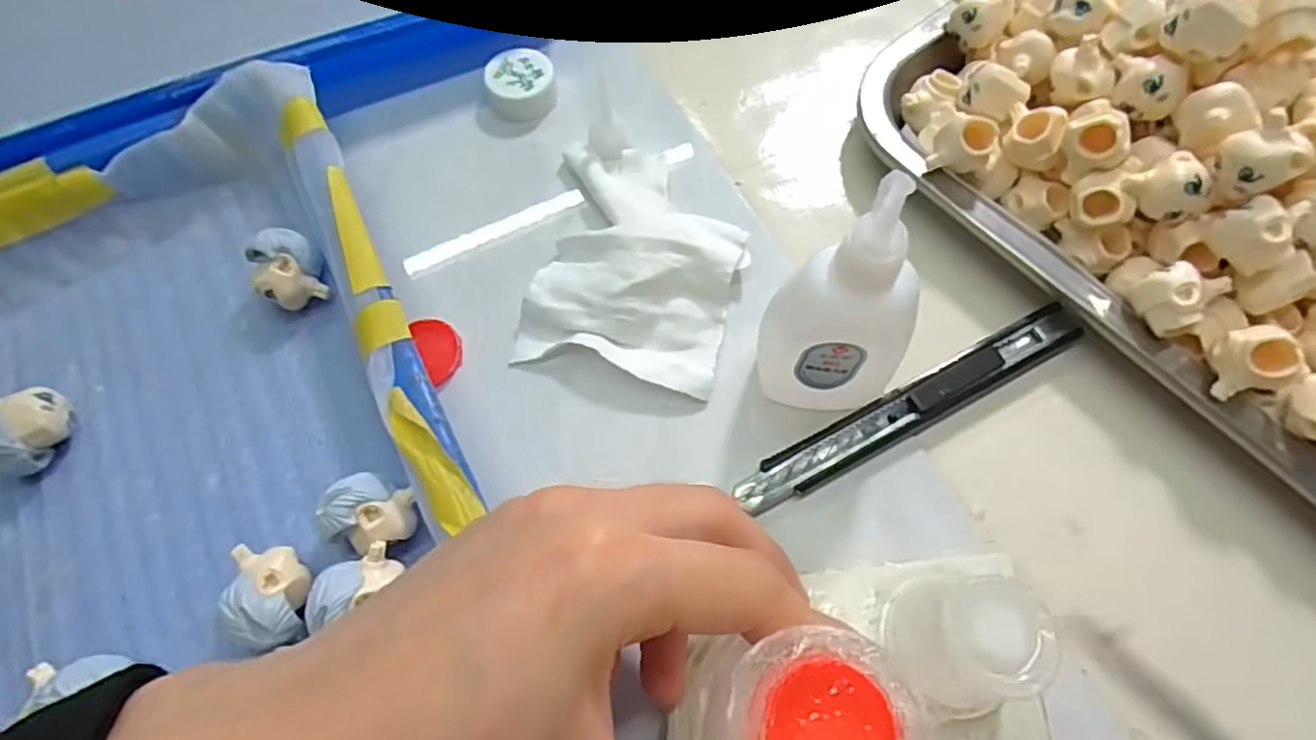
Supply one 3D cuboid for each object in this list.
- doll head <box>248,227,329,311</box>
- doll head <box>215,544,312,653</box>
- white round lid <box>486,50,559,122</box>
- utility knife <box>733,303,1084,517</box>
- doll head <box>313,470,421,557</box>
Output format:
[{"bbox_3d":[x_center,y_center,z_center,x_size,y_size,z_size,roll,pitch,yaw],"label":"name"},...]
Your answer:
[{"bbox_3d":[-0.132,-0.035,0.237,0.020,0.024,0.022,-1,67,1],"label":"doll head"},{"bbox_3d":[-0.111,0.066,0.192,0.020,0.022,0.028,-15,68,-4],"label":"doll head"},{"bbox_3d":[-0.058,-0.122,0.283,0.028,0.013,0.029,-1,67,1],"label":"white round lid"},{"bbox_3d":[0.087,0.012,0.223,0.132,0.011,0.015,-26,69,-9],"label":"utility knife"},{"bbox_3d":[-0.086,0.045,0.202,0.024,0.023,0.022,-1,67,1],"label":"doll head"}]

